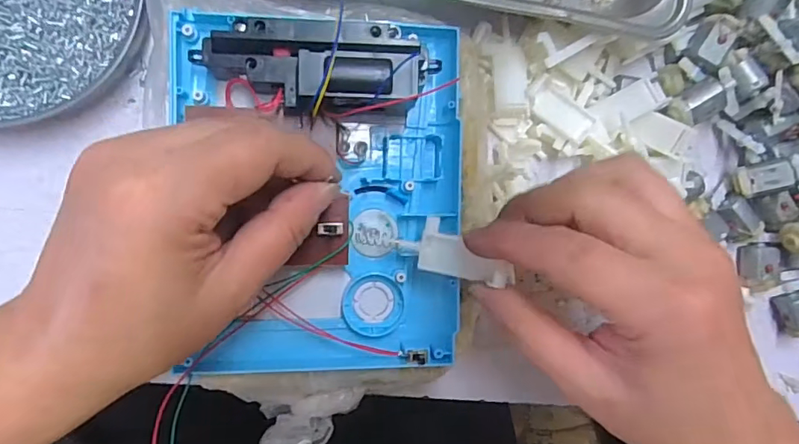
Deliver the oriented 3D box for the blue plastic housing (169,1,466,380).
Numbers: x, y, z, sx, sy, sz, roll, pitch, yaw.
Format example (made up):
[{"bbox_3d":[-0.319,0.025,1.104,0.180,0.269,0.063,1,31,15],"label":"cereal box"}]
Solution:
[{"bbox_3d":[-0.036,-0.011,0.234,0.130,0.021,0.163,1,94,-8],"label":"blue plastic housing"}]

